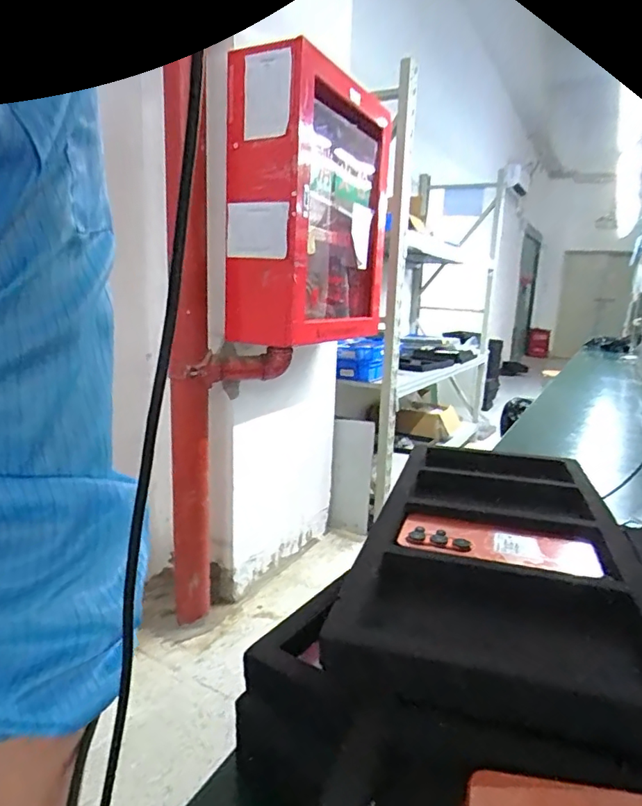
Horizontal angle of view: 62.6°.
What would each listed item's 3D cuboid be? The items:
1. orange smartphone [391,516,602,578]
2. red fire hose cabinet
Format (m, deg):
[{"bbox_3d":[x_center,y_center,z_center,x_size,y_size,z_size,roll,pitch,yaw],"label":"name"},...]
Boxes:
[{"bbox_3d":[0.158,0.129,0.481,0.170,0.009,0.064,6,12,18],"label":"orange smartphone"},{"bbox_3d":[-0.011,-0.606,1.716,0.243,0.752,0.733,8,13,26],"label":"red fire hose cabinet"}]

